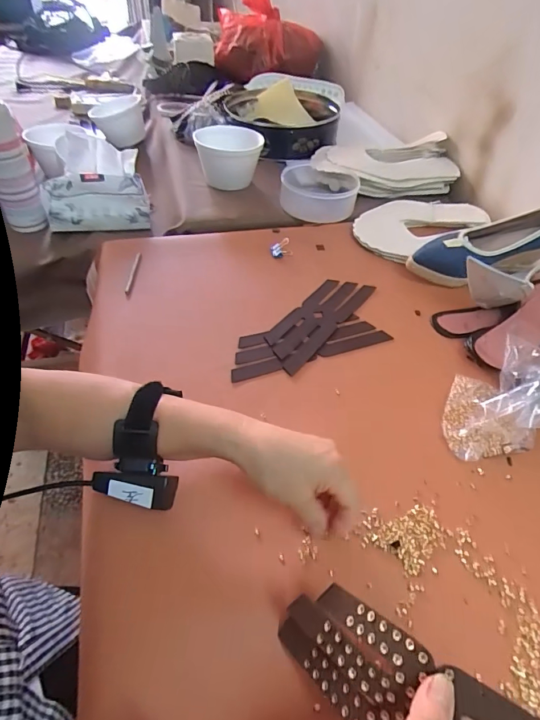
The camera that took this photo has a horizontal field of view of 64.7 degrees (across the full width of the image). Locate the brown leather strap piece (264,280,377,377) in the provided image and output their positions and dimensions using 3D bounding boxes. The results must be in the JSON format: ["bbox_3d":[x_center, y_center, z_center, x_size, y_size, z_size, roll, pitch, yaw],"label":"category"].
[{"bbox_3d":[0.068,-0.059,0.598,0.067,0.004,0.210,33,54,20],"label":"brown leather strap piece"}]

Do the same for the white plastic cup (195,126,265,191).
[{"bbox_3d":[-0.081,-0.396,0.827,0.121,0.076,0.139,-13,49,-17],"label":"white plastic cup"}]

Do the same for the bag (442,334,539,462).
[{"bbox_3d":[0.261,0.035,0.457,0.125,0.094,0.126,7,46,2],"label":"bag"}]

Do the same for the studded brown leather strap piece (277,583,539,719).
[{"bbox_3d":[0.092,0.209,0.248,0.202,0.056,0.071,26,51,39],"label":"studded brown leather strap piece"}]

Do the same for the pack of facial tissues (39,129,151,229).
[{"bbox_3d":[-0.316,-0.289,0.789,0.175,0.089,0.055,-6,47,-10],"label":"pack of facial tissues"}]

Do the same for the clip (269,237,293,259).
[{"bbox_3d":[0.017,-0.185,0.698,0.032,0.025,0.030,-18,50,-17],"label":"clip"}]

